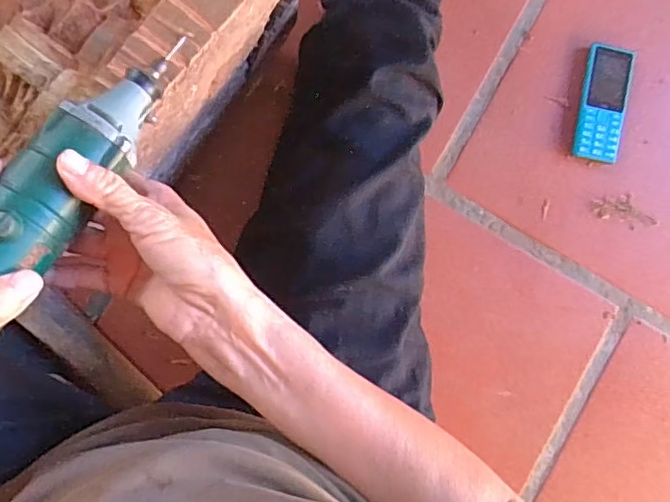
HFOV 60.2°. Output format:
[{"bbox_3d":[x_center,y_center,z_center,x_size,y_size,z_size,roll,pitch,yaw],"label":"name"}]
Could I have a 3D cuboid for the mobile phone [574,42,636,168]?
[{"bbox_3d":[0.303,-0.163,0.650,0.054,0.016,0.124,10,90,-7],"label":"mobile phone"}]

